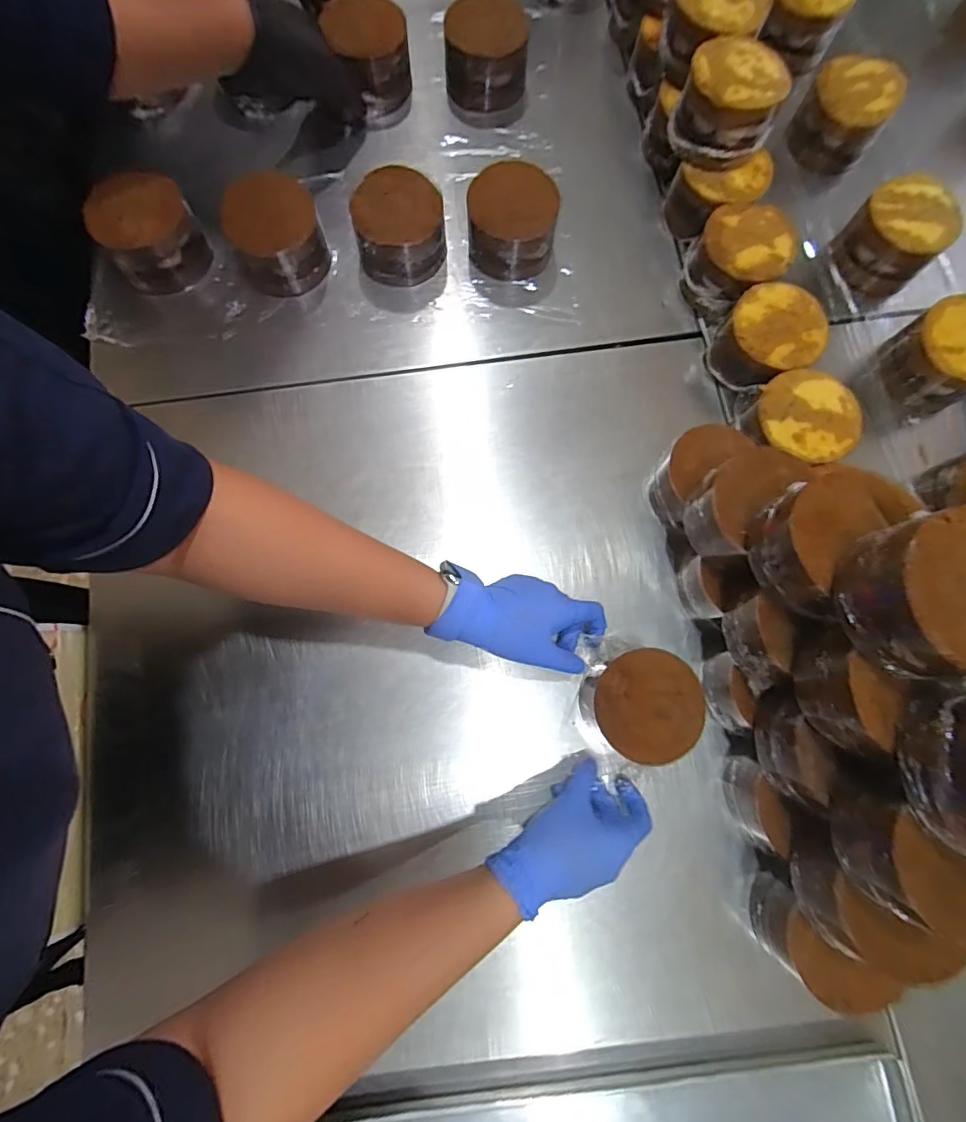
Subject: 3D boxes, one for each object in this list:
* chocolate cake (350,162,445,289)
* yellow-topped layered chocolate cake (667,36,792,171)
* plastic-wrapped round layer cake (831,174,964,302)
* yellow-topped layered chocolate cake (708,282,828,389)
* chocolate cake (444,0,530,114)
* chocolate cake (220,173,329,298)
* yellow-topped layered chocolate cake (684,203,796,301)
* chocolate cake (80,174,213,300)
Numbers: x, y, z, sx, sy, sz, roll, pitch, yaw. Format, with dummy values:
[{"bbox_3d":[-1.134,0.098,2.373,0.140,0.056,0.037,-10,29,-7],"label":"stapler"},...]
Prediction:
[{"bbox_3d":[-0.092,-0.374,0.571,0.095,0.069,0.092,-5,78,-3],"label":"chocolate cake"},{"bbox_3d":[0.252,-0.473,0.524,0.099,0.071,0.088,25,78,4],"label":"yellow-topped layered chocolate cake"},{"bbox_3d":[0.465,-0.366,0.575,0.084,0.076,0.097,-44,82,-10],"label":"plastic-wrapped round layer cake"},{"bbox_3d":[0.300,-0.232,0.540,0.090,0.072,0.091,0,78,-1],"label":"yellow-topped layered chocolate cake"},{"bbox_3d":[0.004,-0.625,0.627,0.097,0.078,0.101,1,78,-1],"label":"chocolate cake"},{"bbox_3d":[-0.226,-0.352,0.555,0.096,0.075,0.092,-29,80,-7],"label":"chocolate cake"},{"bbox_3d":[0.277,-0.328,0.561,0.094,0.071,0.091,0,78,-1],"label":"yellow-topped layered chocolate cake"},{"bbox_3d":[-0.362,-0.357,0.554,0.099,0.070,0.096,-30,80,-7],"label":"chocolate cake"}]

